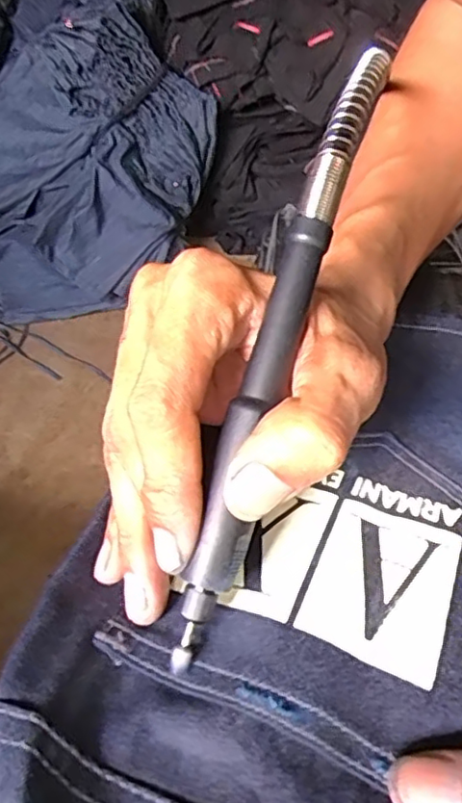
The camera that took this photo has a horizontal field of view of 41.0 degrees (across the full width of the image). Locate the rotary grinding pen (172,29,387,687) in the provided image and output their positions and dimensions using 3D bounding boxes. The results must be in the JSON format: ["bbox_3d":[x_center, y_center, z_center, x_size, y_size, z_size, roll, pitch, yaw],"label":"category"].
[{"bbox_3d":[0.018,-0.025,0.203,0.015,0.022,0.221,16,81,13],"label":"rotary grinding pen"}]

